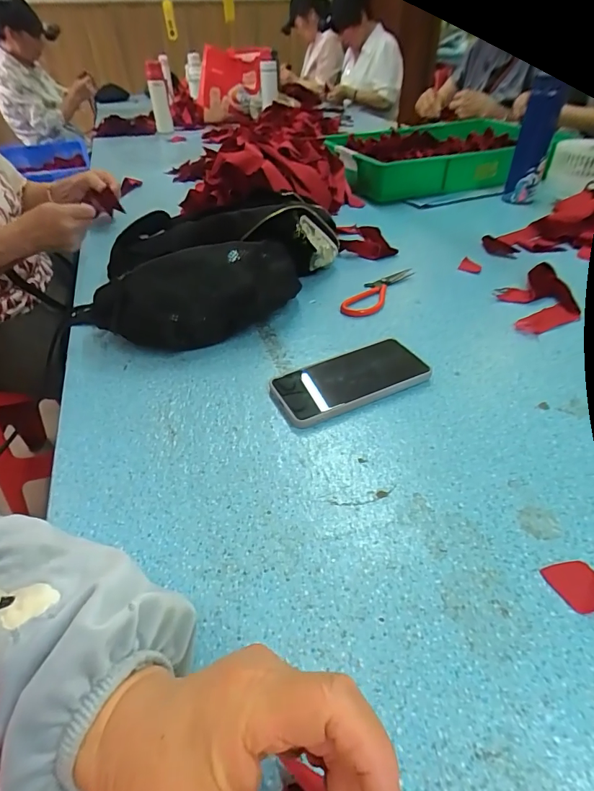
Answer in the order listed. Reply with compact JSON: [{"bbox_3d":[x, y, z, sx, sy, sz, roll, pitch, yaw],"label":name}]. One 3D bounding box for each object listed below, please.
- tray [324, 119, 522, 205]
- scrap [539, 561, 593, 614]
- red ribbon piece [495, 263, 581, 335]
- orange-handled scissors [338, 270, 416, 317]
[{"bbox_3d":[0.365,-0.603,1.050,0.558,0.085,0.371,-18,43,-15],"label":"tray"},{"bbox_3d":[0.190,0.126,0.280,0.032,0.009,0.034,-17,43,-14],"label":"scrap"},{"bbox_3d":[0.325,-0.133,0.559,0.090,0.023,0.142,-1,41,3],"label":"red ribbon piece"},{"bbox_3d":[0.118,-0.154,0.608,0.048,0.007,0.159,22,47,26],"label":"orange-handled scissors"}]

